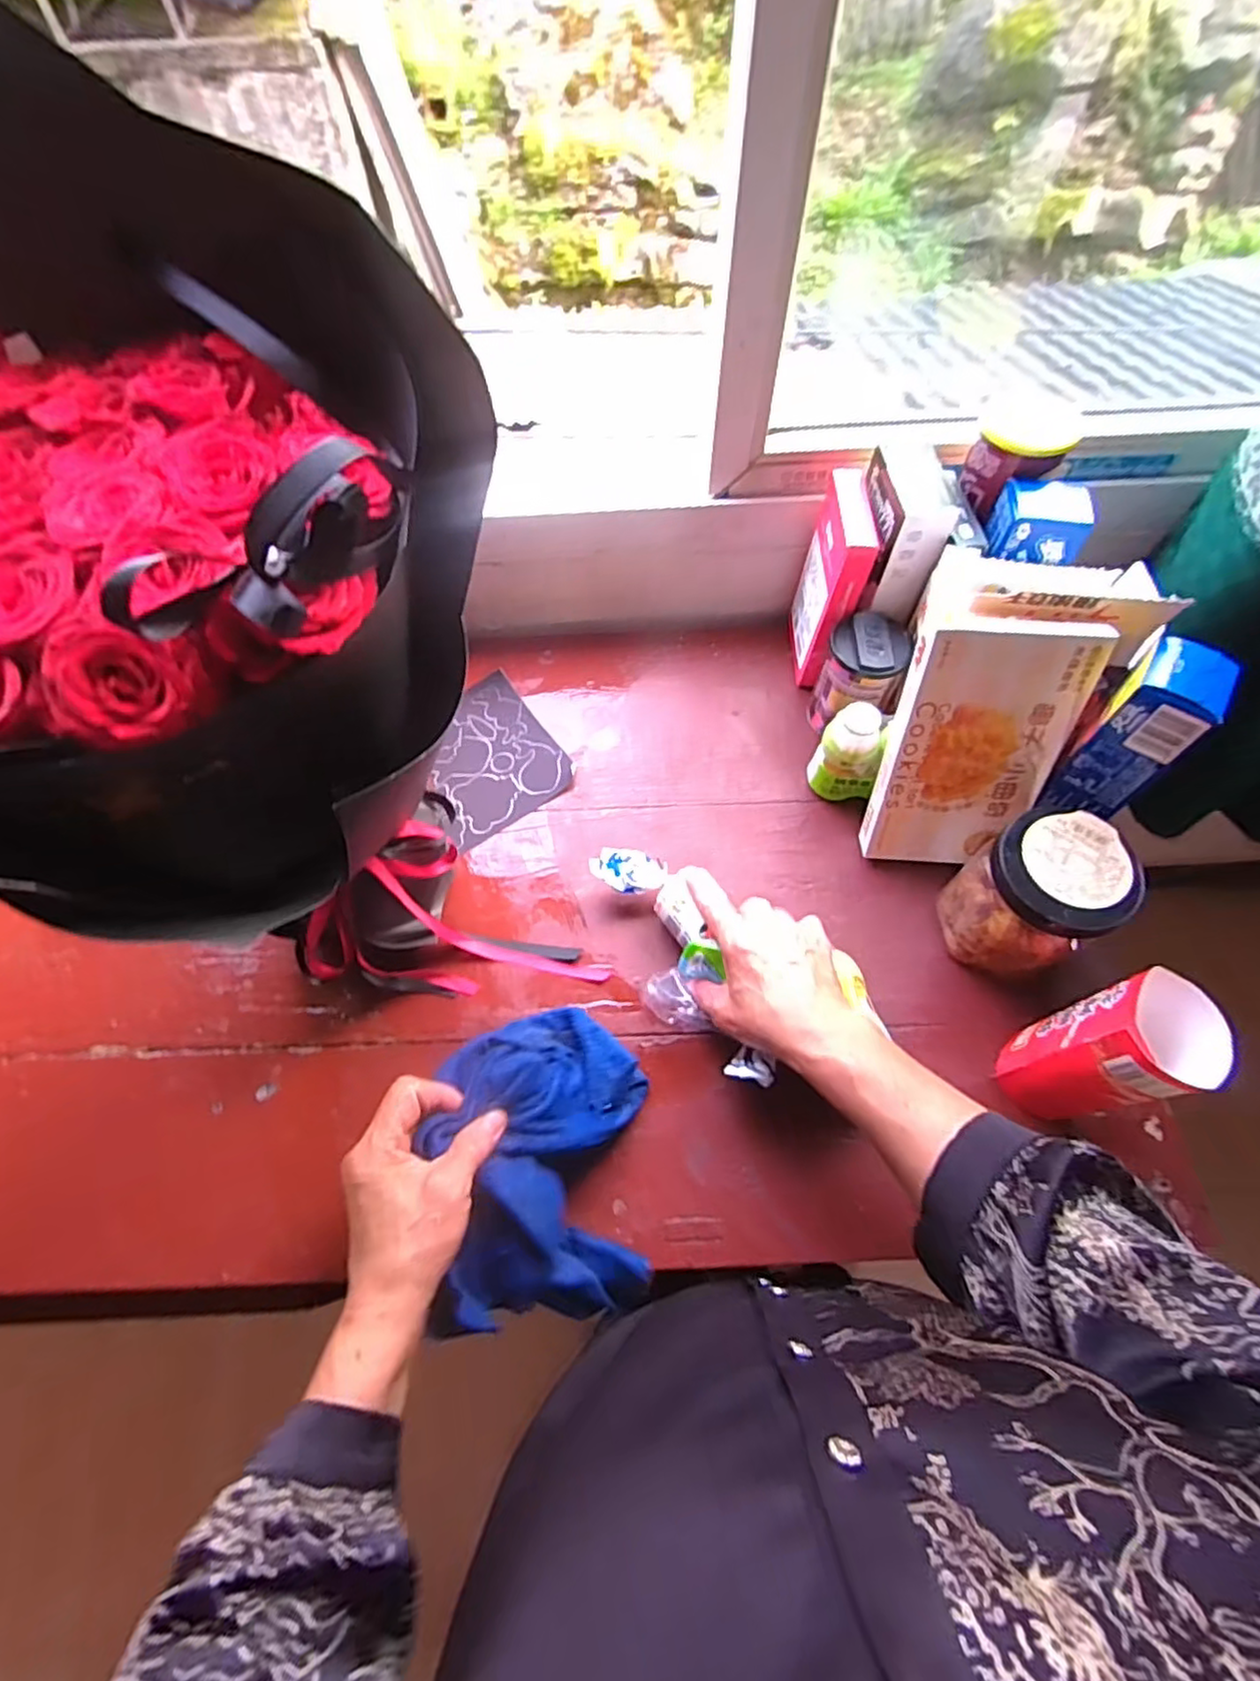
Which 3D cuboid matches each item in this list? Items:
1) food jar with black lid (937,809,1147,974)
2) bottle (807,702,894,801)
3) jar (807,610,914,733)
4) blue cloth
[{"bbox_3d":[0.286,0.042,0.493,0.085,0.121,0.087,0,64,0],"label":"food jar with black lid"},{"bbox_3d":[0.181,-0.068,0.564,0.053,0.095,0.043,12,64,6],"label":"bottle"},{"bbox_3d":[0.196,-0.139,0.589,0.060,0.110,0.067,10,64,5],"label":"jar"},{"bbox_3d":[-0.053,0.202,0.434,0.122,0.114,0.181,0,64,0],"label":"blue cloth"}]

